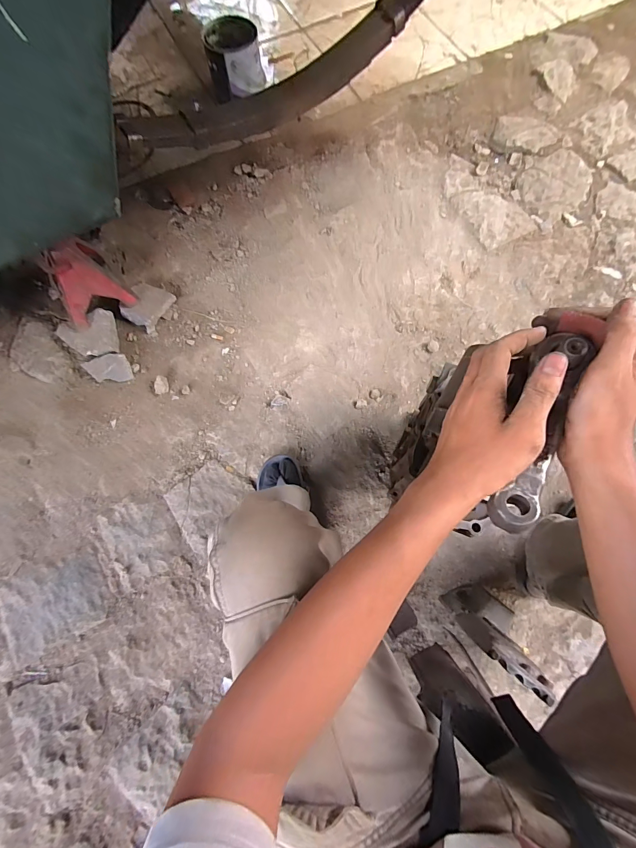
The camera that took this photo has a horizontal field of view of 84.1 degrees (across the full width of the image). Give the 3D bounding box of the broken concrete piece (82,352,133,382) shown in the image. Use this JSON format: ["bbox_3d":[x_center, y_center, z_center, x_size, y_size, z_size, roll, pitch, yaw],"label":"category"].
[{"bbox_3d":[-0.517,-0.132,0.868,0.104,0.014,0.070,-17,103,-4],"label":"broken concrete piece"}]

